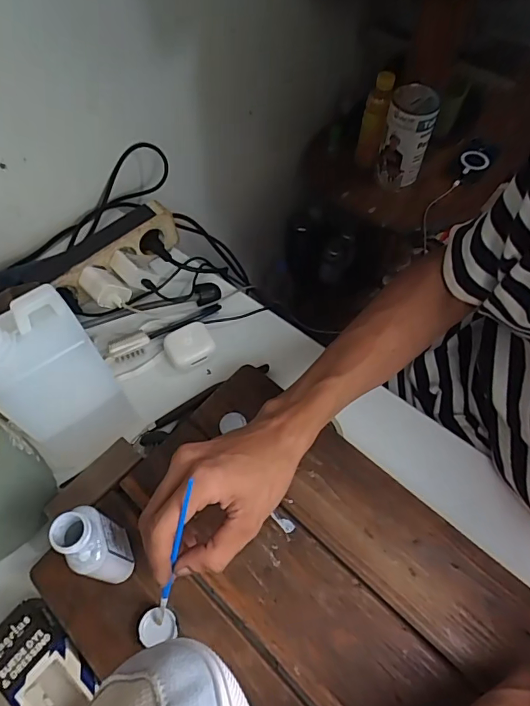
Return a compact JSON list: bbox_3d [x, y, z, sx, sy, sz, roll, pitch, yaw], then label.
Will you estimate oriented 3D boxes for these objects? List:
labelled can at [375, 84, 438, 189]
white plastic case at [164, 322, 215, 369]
[{"bbox_3d":[0.265,-0.401,0.878,0.084,0.160,0.071,13,61,9],"label":"labelled can"},{"bbox_3d":[-0.086,-0.006,0.541,0.053,0.030,0.045,-27,63,-14],"label":"white plastic case"}]

